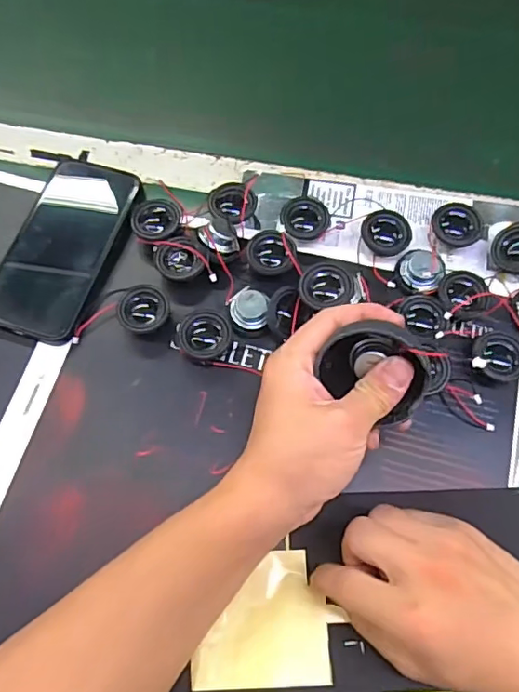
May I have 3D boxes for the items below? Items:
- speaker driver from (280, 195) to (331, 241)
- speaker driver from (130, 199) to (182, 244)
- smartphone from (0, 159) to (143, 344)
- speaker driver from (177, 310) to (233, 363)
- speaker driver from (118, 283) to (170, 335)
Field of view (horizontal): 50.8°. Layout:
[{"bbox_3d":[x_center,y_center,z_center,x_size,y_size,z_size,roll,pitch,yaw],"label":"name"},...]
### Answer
[{"bbox_3d":[0.035,-0.094,0.413,0.036,0.019,0.032,4,68,2],"label":"speaker driver"},{"bbox_3d":[-0.077,-0.093,0.415,0.036,0.015,0.033,0,68,1],"label":"speaker driver"},{"bbox_3d":[-0.144,-0.077,0.412,0.076,0.017,0.152,15,69,7],"label":"smartphone"},{"bbox_3d":[-0.038,-0.007,0.379,0.033,0.021,0.032,0,68,1],"label":"speaker driver"},{"bbox_3d":[-0.081,-0.025,0.384,0.034,0.021,0.033,0,68,1],"label":"speaker driver"}]

